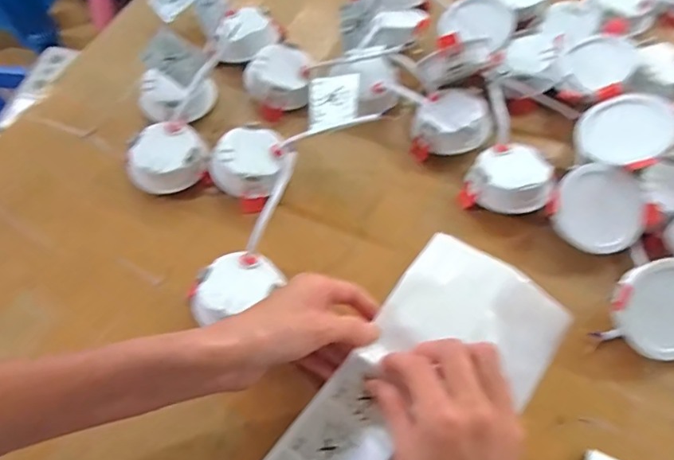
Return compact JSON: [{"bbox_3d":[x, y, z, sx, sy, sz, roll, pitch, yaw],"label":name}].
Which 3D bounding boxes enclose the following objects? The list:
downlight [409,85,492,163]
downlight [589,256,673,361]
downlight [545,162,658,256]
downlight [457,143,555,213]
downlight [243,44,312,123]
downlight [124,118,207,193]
[{"bbox_3d":[0.107,-0.102,0.471,0.068,0.035,0.069,2,62,3],"label":"downlight"},{"bbox_3d":[0.247,0.060,0.370,0.079,0.025,0.074,18,95,16],"label":"downlight"},{"bbox_3d":[0.214,-0.016,0.413,0.071,0.021,0.071,0,81,2],"label":"downlight"},{"bbox_3d":[0.149,-0.046,0.439,0.070,0.032,0.058,6,62,5],"label":"downlight"},{"bbox_3d":[-0.057,-0.153,0.505,0.065,0.032,0.065,-26,75,-21],"label":"downlight"},{"bbox_3d":[-0.155,-0.066,0.463,0.068,0.034,0.060,-4,62,0],"label":"downlight"}]

